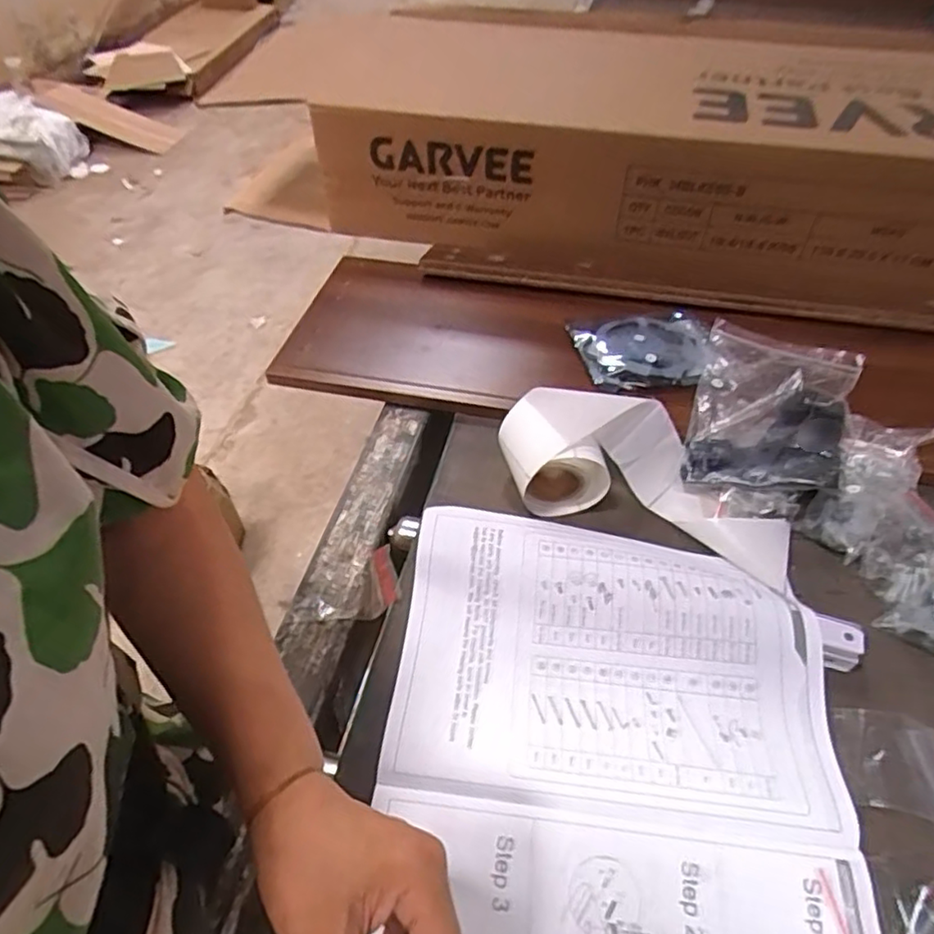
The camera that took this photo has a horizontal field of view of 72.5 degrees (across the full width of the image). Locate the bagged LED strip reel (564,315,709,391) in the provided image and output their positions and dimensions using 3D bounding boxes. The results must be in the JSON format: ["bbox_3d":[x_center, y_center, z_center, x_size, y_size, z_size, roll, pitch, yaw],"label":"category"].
[{"bbox_3d":[0.179,-0.115,0.638,0.133,0.020,0.107,-3,48,-5],"label":"bagged LED strip reel"}]

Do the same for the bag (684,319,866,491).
[{"bbox_3d":[0.270,-0.056,0.563,0.126,0.029,0.195,18,49,14],"label":"bag"}]

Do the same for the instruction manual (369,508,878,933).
[{"bbox_3d":[0.084,0.203,0.361,0.274,0.021,0.395,7,48,4],"label":"instruction manual"}]

